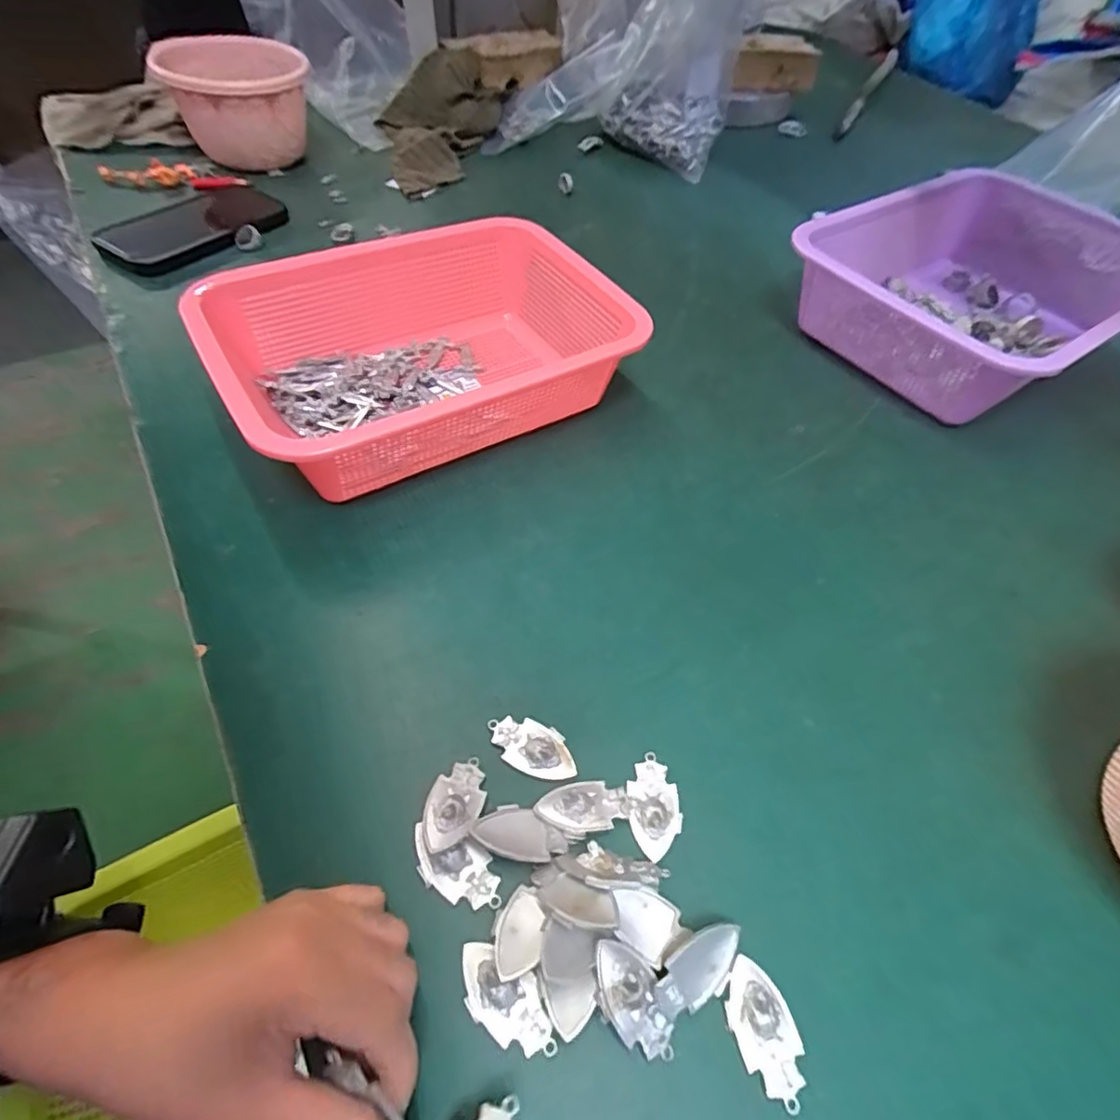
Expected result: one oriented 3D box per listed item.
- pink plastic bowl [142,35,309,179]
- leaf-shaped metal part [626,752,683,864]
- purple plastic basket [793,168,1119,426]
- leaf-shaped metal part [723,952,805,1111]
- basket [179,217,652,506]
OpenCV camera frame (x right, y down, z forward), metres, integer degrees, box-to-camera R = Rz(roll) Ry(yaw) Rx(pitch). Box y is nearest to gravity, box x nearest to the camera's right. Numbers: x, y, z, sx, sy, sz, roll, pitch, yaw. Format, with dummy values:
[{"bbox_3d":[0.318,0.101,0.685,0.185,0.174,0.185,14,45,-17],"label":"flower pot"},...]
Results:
[{"bbox_3d":[-0.328,-0.468,0.621,0.138,0.091,0.122,-19,57,-17],"label":"pink plastic bowl"},{"bbox_3d":[0.044,0.115,0.279,0.024,0.004,0.045,-5,54,-7],"label":"leaf-shaped metal part"},{"bbox_3d":[0.392,-0.253,0.538,0.350,0.082,0.232,-33,61,-24],"label":"purple plastic basket"},{"bbox_3d":[0.080,0.182,0.230,0.024,0.007,0.046,-13,55,-12],"label":"leaf-shaped metal part"},{"bbox_3d":[-0.089,-0.143,0.423,0.265,0.084,0.200,-29,60,-22],"label":"basket"}]

